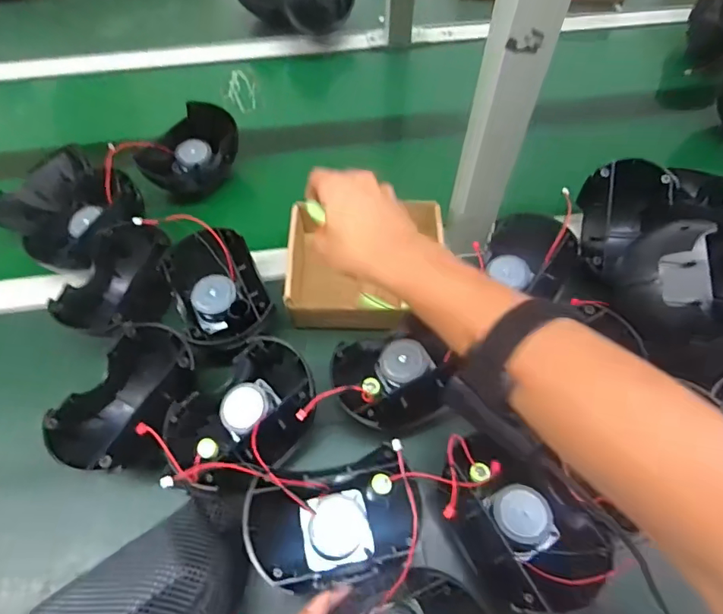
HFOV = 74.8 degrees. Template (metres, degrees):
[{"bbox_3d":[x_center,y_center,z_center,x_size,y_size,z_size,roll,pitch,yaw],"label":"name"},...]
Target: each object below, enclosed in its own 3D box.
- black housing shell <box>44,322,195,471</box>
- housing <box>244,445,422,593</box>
[{"bbox_3d":[-0.208,0.089,0.431,0.093,0.066,0.131,23,61,14],"label":"black housing shell"},{"bbox_3d":[-0.017,0.170,0.374,0.130,0.058,0.085,-14,59,-9],"label":"housing"}]

